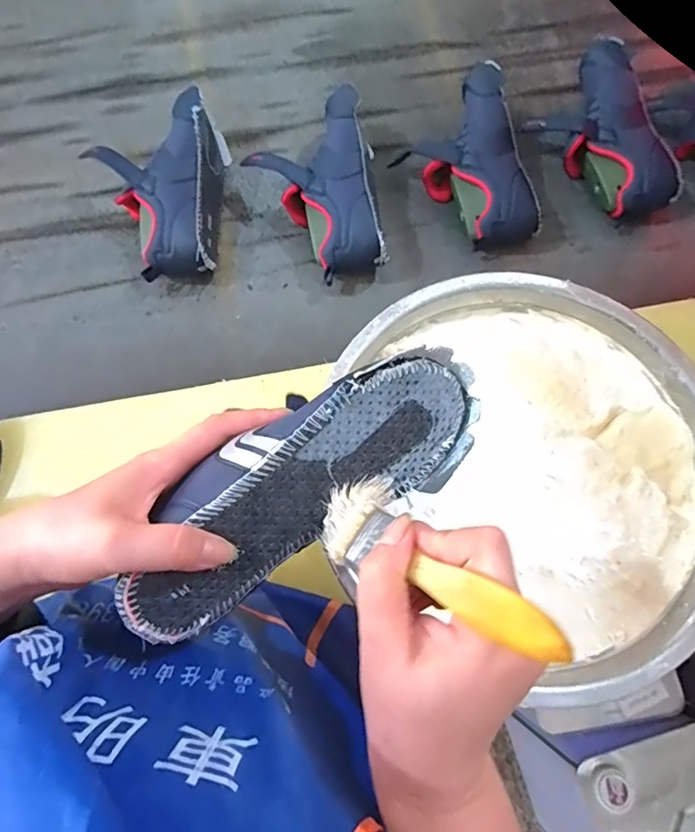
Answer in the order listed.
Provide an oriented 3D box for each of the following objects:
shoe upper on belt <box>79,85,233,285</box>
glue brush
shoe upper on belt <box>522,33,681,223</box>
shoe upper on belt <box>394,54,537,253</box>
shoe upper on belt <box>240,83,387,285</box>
[{"bbox_3d":[-0.218,-0.268,0.588,0.126,0.083,0.213,-2,73,-2],"label":"shoe upper on belt"},{"bbox_3d":[0.035,0.066,0.224,0.046,0.149,0.023,-47,118,-14],"label":"glue brush"},{"bbox_3d":[0.314,-0.355,0.631,0.127,0.072,0.235,-16,74,-6],"label":"shoe upper on belt"},{"bbox_3d":[0.137,-0.310,0.610,0.132,0.075,0.225,-11,73,-4],"label":"shoe upper on belt"},{"bbox_3d":[-0.040,-0.274,0.595,0.143,0.078,0.233,-7,73,-3],"label":"shoe upper on belt"}]

